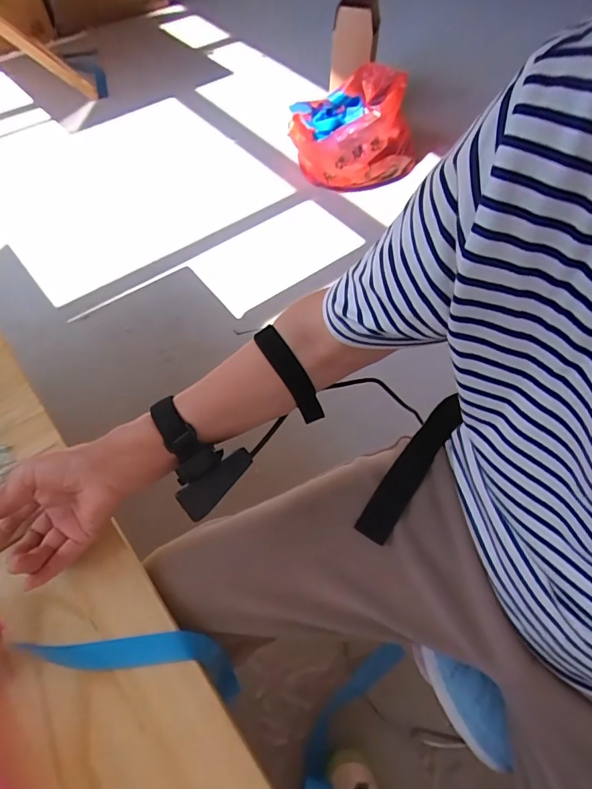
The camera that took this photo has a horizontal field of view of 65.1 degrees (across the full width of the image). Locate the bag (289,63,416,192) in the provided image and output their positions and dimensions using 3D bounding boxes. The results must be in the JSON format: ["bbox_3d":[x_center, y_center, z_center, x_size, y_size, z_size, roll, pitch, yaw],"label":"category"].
[{"bbox_3d":[0.186,-0.838,1.455,0.396,0.262,0.271,4,58,2],"label":"bag"}]

